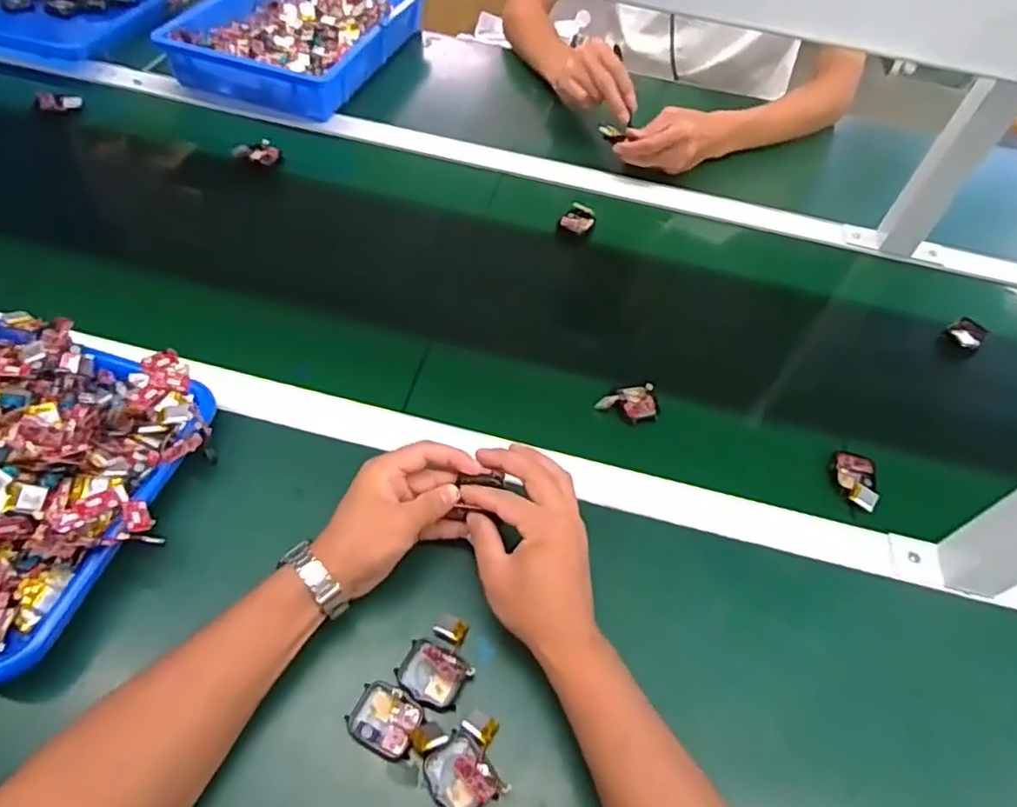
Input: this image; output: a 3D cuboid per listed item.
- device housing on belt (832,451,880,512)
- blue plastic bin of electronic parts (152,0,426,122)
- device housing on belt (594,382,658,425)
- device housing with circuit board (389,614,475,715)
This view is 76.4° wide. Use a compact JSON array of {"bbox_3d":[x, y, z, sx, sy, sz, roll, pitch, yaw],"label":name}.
[{"bbox_3d":[0.316,0.068,0.585,0.037,0.012,0.057,18,54,8],"label":"device housing on belt"},{"bbox_3d":[-0.298,-0.551,0.947,0.267,0.057,0.377,18,54,8],"label":"blue plastic bin of electronic parts"},{"bbox_3d":[0.114,0.000,0.616,0.058,0.015,0.039,-5,54,-9],"label":"device housing on belt"},{"bbox_3d":[-0.048,0.180,0.458,0.046,0.015,0.059,20,54,9],"label":"device housing with circuit board"}]

